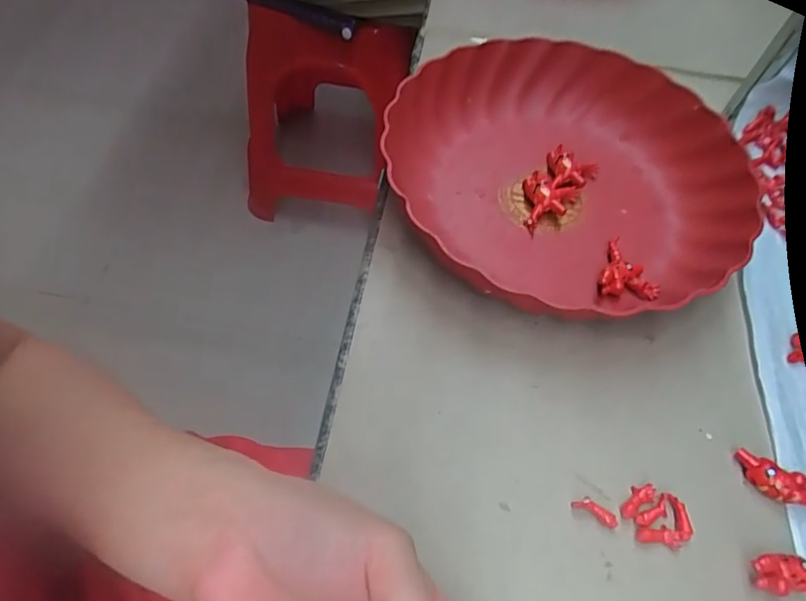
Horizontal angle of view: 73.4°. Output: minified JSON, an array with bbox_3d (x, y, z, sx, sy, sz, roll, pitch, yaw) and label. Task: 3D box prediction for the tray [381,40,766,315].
[{"bbox_3d":[0.109,-0.088,0.377,0.242,0.048,0.234,-2,59,-6],"label":"tray"}]

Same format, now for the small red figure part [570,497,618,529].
[{"bbox_3d":[0.100,0.109,0.281,0.023,0.005,0.009,28,61,14],"label":"small red figure part"}]

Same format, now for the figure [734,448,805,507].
[{"bbox_3d":[0.201,0.097,0.291,0.041,0.013,0.018,25,60,11],"label":"figure"}]

